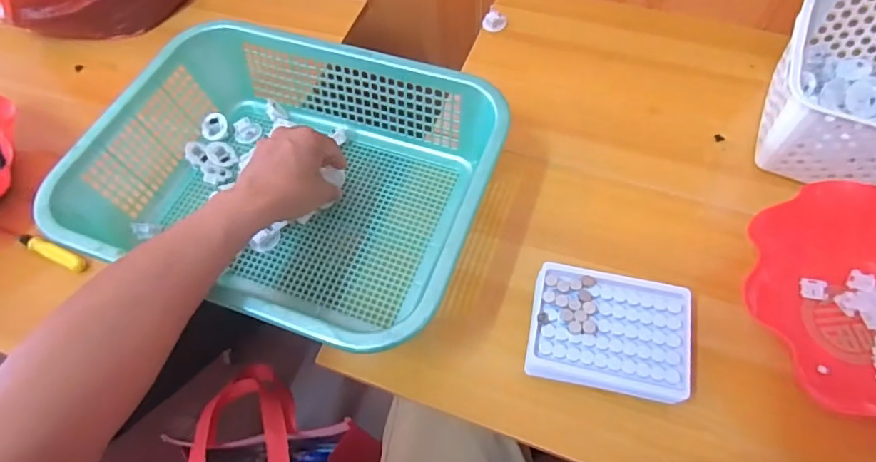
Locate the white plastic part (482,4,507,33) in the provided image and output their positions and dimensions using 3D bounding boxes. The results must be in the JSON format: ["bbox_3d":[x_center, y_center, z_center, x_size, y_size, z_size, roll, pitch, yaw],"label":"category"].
[{"bbox_3d":[0.078,-0.292,0.691,0.032,0.021,0.027,7,62,8],"label":"white plastic part"}]

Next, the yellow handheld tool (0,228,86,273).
[{"bbox_3d":[-0.435,0.018,0.550,0.130,0.014,0.018,20,65,14],"label":"yellow handheld tool"}]

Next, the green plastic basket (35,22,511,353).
[{"bbox_3d":[-0.144,-0.052,0.515,0.382,0.110,0.297,17,64,13],"label":"green plastic basket"}]

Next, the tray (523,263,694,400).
[{"bbox_3d":[0.151,0.092,0.453,0.132,0.044,0.102,10,63,9],"label":"tray"}]

